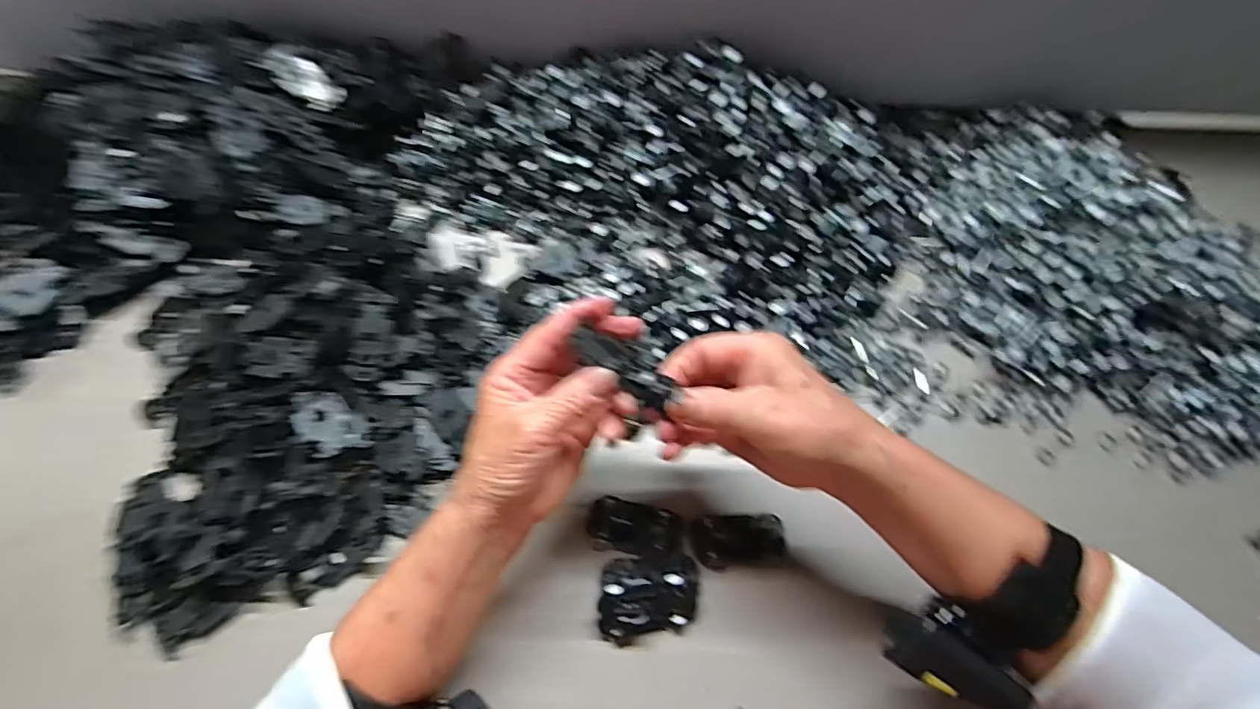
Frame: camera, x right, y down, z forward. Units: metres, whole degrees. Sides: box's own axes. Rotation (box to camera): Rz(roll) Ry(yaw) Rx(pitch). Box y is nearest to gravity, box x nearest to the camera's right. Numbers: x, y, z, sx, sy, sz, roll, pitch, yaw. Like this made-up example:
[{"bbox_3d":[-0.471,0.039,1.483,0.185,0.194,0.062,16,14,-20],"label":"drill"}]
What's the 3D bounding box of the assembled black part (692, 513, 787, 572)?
[{"bbox_3d":[0.075,0.127,0.377,0.062,0.009,0.033,-3,64,-4],"label":"assembled black part"}]

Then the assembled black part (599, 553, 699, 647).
[{"bbox_3d":[0.013,0.155,0.354,0.064,0.020,0.049,-3,64,-4],"label":"assembled black part"}]

